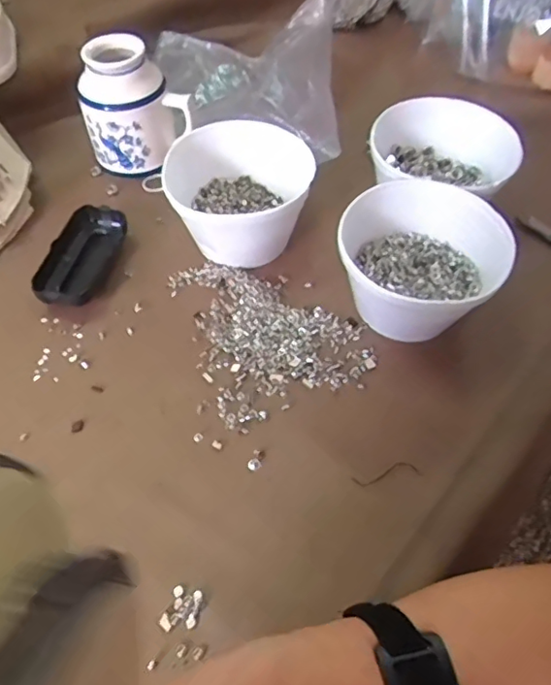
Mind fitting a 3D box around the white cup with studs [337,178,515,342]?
[{"bbox_3d":[0.115,-0.059,0.469,0.121,0.091,0.121,0,55,0],"label":"white cup with studs"}]

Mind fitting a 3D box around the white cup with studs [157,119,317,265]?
[{"bbox_3d":[-0.035,-0.132,0.520,0.117,0.087,0.110,0,55,0],"label":"white cup with studs"}]

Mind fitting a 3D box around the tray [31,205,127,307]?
[{"bbox_3d":[-0.175,-0.079,0.512,0.053,0.024,0.115,14,57,10],"label":"tray"}]

